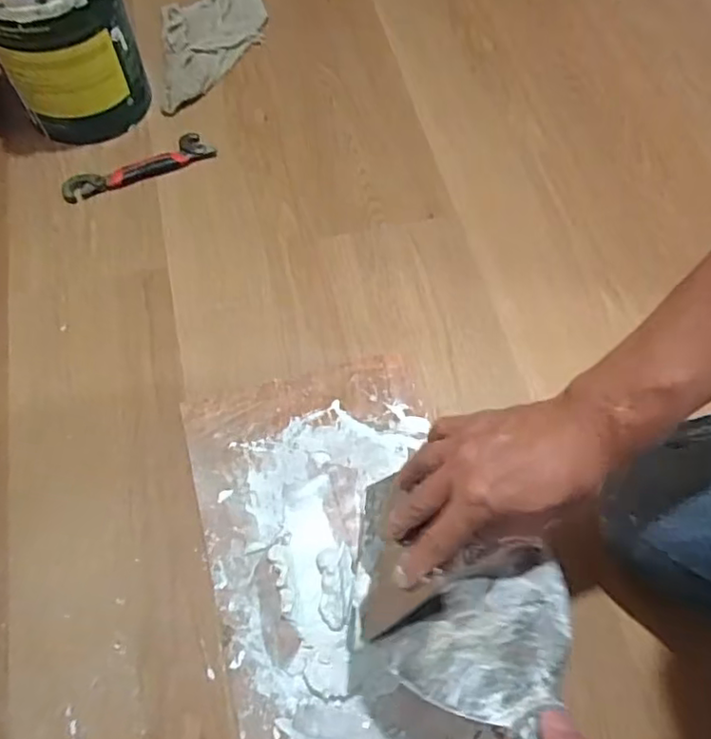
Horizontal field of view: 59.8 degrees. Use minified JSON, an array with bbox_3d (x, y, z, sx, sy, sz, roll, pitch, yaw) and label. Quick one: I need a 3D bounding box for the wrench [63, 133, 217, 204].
[{"bbox_3d":[-0.276,-0.256,0.786,0.188,0.010,0.042,-25,67,-13],"label":"wrench"}]

